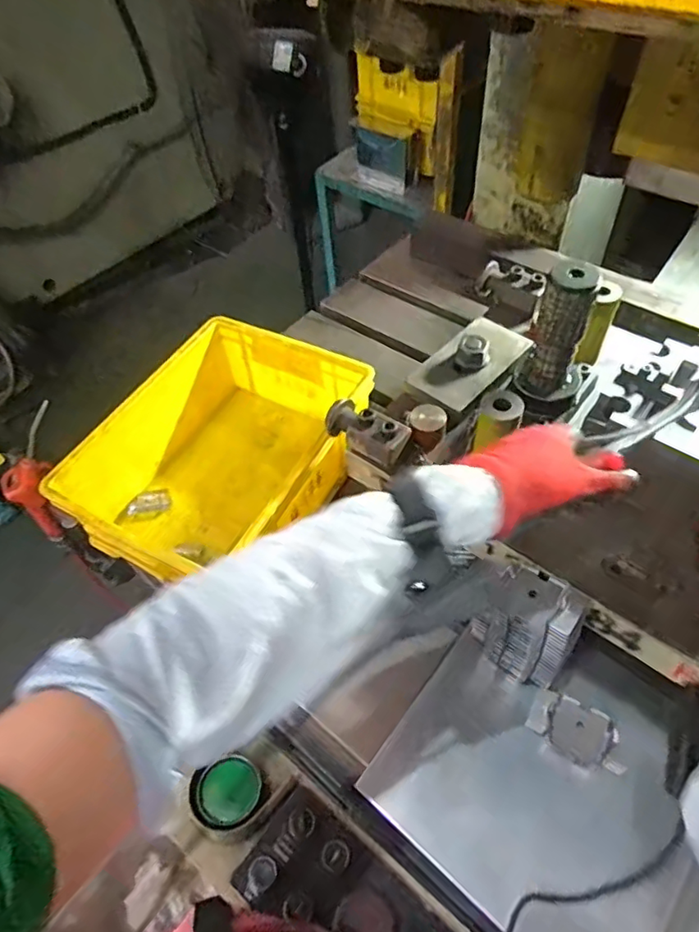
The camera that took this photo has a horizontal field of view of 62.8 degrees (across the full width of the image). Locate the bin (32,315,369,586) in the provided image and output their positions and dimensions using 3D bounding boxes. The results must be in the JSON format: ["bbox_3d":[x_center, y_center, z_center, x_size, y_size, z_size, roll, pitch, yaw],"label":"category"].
[{"bbox_3d":[-0.152,-0.001,0.728,0.258,0.150,0.340,22,57,20],"label":"bin"}]

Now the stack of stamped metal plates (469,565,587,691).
[{"bbox_3d":[0.167,0.152,0.548,0.092,0.130,0.054,30,60,25],"label":"stack of stamped metal plates"}]

